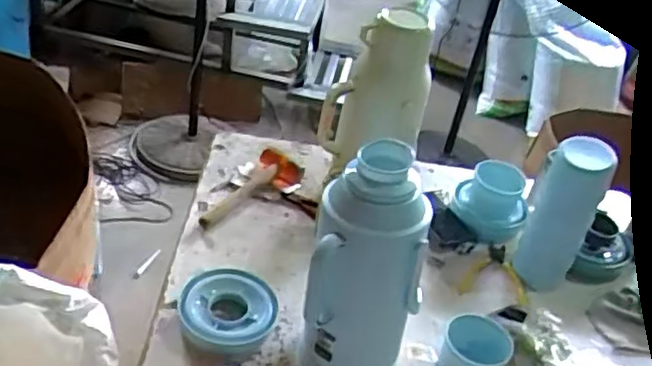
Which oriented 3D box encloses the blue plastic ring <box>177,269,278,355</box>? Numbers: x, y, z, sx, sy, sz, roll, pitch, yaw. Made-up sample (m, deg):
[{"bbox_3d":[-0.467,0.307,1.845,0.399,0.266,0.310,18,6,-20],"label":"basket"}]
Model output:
[{"bbox_3d":[-0.158,0.202,1.056,0.156,0.035,0.145,12,38,1],"label":"blue plastic ring"}]

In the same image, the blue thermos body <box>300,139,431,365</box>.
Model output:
[{"bbox_3d":[0.056,0.136,0.950,0.161,0.361,0.138,13,38,1],"label":"blue thermos body"}]

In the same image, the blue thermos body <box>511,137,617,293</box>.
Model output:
[{"bbox_3d":[0.429,0.052,1.201,0.103,0.298,0.100,27,40,18],"label":"blue thermos body"}]

